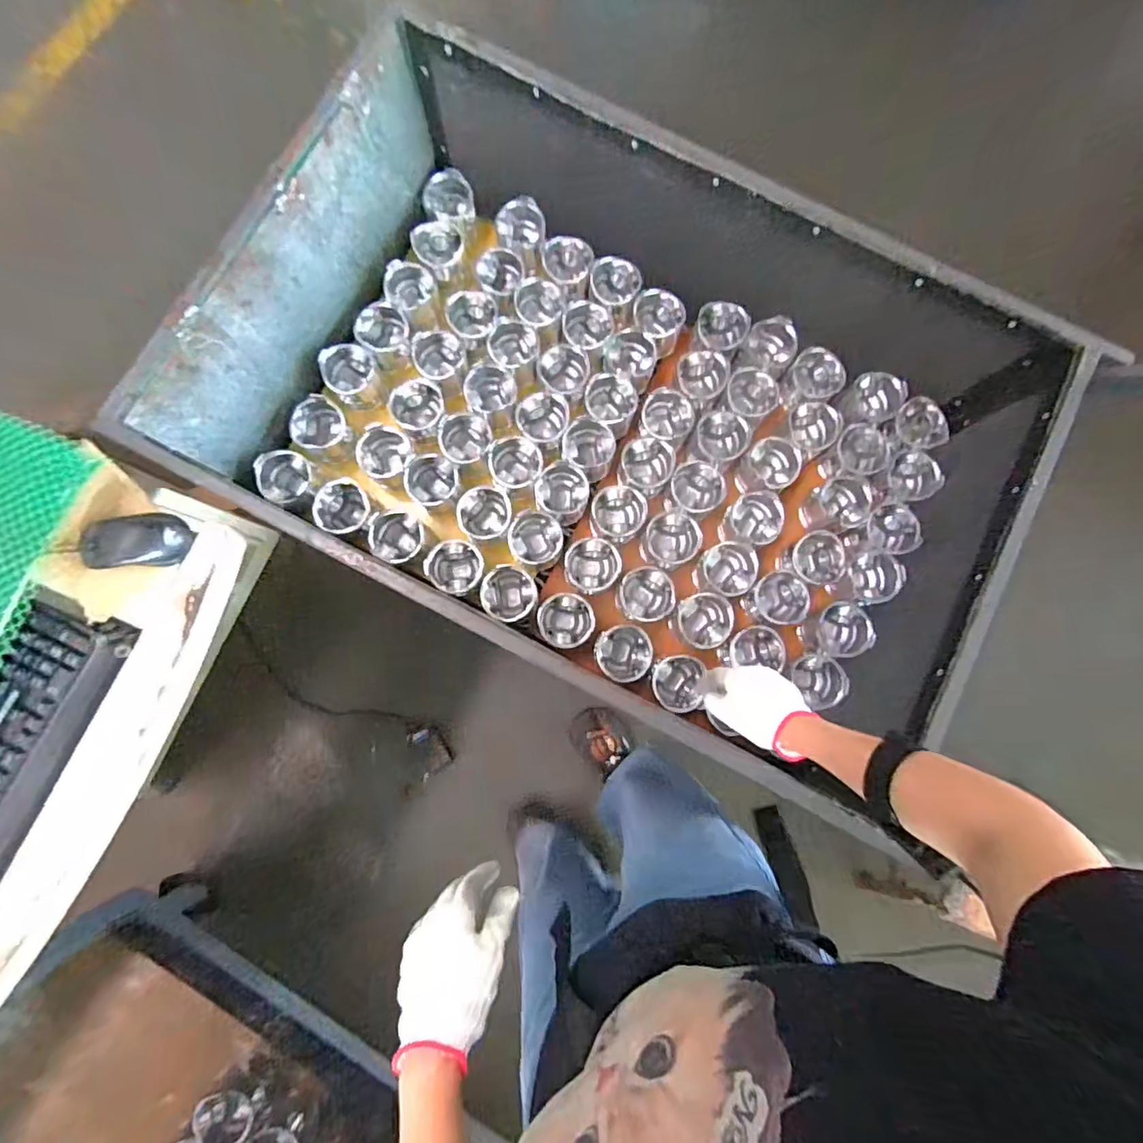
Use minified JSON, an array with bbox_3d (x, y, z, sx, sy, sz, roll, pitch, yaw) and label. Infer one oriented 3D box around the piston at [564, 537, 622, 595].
[{"bbox_3d":[0.034,-0.008,0.922,0.090,0.067,0.090,0,82,-2],"label":"piston"}]

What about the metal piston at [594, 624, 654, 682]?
[{"bbox_3d":[0.085,0.137,0.908,0.089,0.076,0.089,-10,82,-3],"label":"metal piston"}]

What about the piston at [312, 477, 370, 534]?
[{"bbox_3d":[-0.380,-0.106,0.918,0.088,0.056,0.089,0,82,-2],"label":"piston"}]

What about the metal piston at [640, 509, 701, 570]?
[{"bbox_3d":[0.169,-0.052,0.948,0.096,0.079,0.092,0,82,-2],"label":"metal piston"}]

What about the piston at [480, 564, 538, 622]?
[{"bbox_3d":[-0.102,0.039,0.915,0.088,0.070,0.090,0,82,-2],"label":"piston"}]

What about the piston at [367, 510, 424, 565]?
[{"bbox_3d":[-0.289,-0.058,0.919,0.090,0.066,0.089,0,82,-2],"label":"piston"}]

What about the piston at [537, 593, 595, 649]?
[{"bbox_3d":[-0.010,0.083,0.912,0.088,0.098,0.085,0,82,-2],"label":"piston"}]

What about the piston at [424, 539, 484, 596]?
[{"bbox_3d":[-0.190,-0.005,0.913,0.088,0.068,0.087,0,82,-2],"label":"piston"}]

